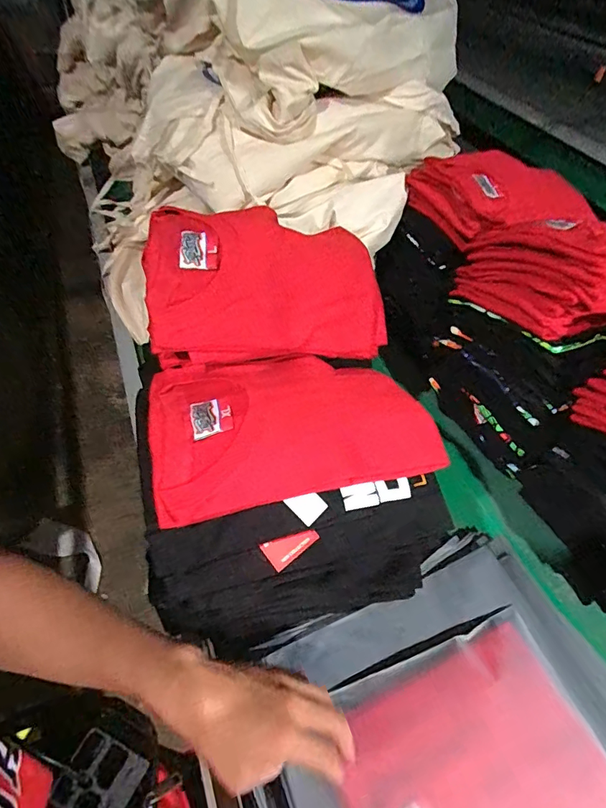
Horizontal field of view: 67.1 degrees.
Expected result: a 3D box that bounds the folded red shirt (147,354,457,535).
[{"bbox_3d":[-0.014,0.010,0.466,0.279,0.039,0.192,-8,51,-11],"label":"folded red shirt"}]

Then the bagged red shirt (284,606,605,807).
[{"bbox_3d":[0.160,0.388,0.456,0.324,0.027,0.243,-15,52,-16],"label":"bagged red shirt"}]

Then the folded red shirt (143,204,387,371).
[{"bbox_3d":[-0.037,-0.146,0.551,0.284,0.113,0.179,-9,51,-11],"label":"folded red shirt"}]

